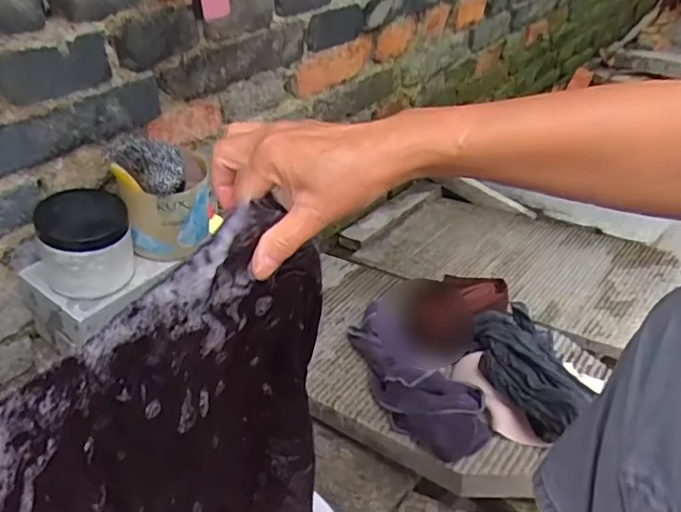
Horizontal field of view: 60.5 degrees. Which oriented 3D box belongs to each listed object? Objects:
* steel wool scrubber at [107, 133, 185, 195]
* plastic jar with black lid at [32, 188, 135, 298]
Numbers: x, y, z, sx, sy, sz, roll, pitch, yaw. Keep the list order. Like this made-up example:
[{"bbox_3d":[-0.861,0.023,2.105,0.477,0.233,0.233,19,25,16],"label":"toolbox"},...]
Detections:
[{"bbox_3d":[-0.202,-0.100,0.622,0.073,0.041,0.051,23,44,23],"label":"steel wool scrubber"},{"bbox_3d":[-0.267,-0.014,0.619,0.083,0.094,0.086,-5,40,-9],"label":"plastic jar with black lid"}]

